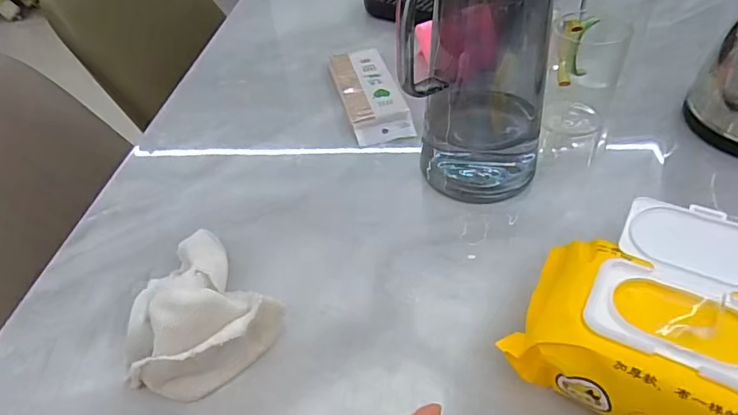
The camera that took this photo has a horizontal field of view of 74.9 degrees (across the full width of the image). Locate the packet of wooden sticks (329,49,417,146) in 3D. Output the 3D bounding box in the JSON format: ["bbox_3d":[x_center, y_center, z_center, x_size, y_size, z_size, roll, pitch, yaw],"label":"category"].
[{"bbox_3d":[0.000,-0.134,0.563,0.062,0.020,0.172,-13,46,-6],"label":"packet of wooden sticks"}]

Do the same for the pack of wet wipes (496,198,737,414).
[{"bbox_3d":[0.192,0.074,0.294,0.168,0.073,0.143,22,52,25],"label":"pack of wet wipes"}]

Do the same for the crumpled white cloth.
[{"bbox_3d":[-0.127,0.077,0.343,0.101,0.058,0.099,31,57,31],"label":"crumpled white cloth"}]

